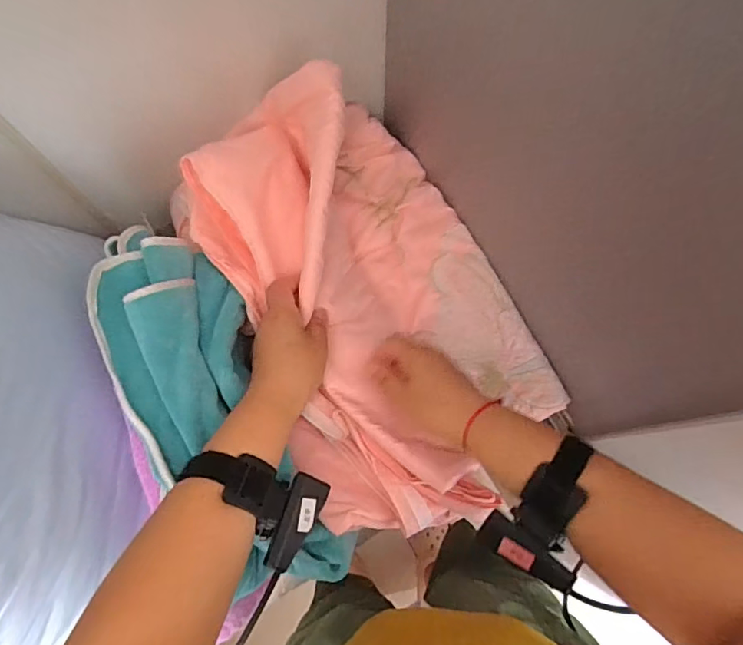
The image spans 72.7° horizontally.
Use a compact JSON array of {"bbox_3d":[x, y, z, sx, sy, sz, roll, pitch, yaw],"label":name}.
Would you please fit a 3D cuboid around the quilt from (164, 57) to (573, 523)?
[{"bbox_3d":[0.005,-0.037,0.514,0.270,0.175,0.433,-27,75,-7],"label":"quilt"}]

